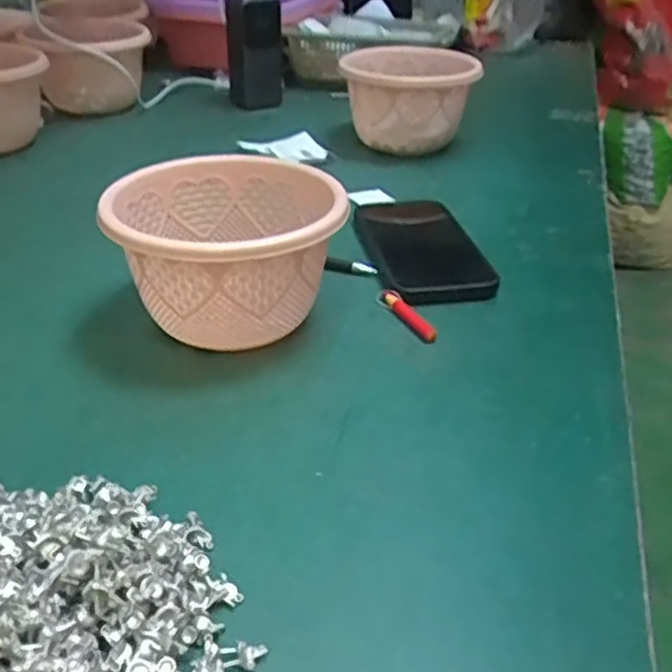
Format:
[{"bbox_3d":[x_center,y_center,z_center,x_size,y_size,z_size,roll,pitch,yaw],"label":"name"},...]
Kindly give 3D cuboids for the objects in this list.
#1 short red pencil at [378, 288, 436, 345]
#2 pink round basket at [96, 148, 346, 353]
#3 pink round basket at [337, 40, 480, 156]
[{"bbox_3d":[0.047,-0.015,0.495,0.010,0.011,0.069,-13,36,-23],"label":"short red pencil"},{"bbox_3d":[-0.070,-0.051,0.468,0.133,0.090,0.132,2,32,-1],"label":"pink round basket"},{"bbox_3d":[0.082,-0.267,0.806,0.135,0.084,0.144,2,32,-1],"label":"pink round basket"}]

